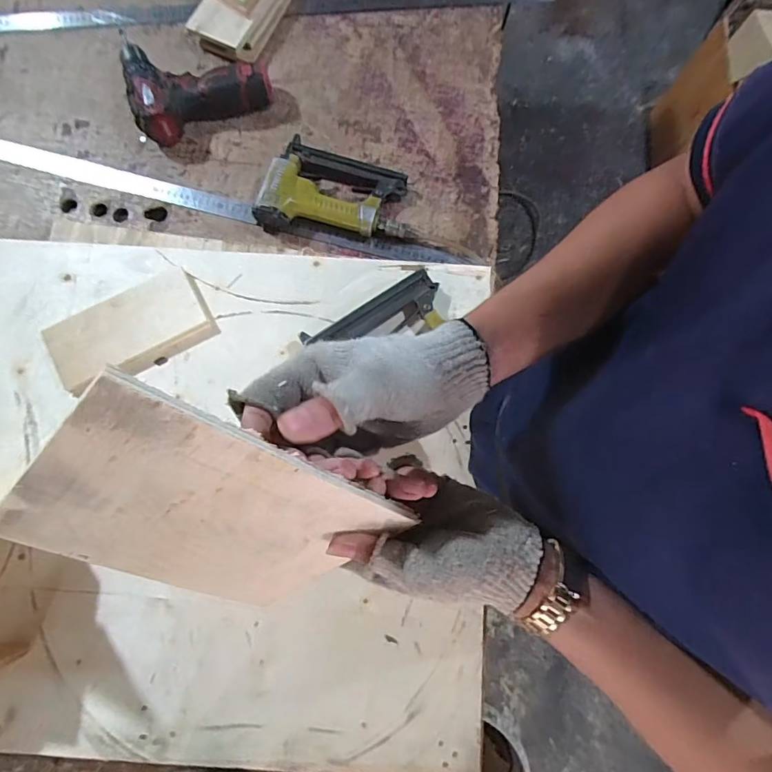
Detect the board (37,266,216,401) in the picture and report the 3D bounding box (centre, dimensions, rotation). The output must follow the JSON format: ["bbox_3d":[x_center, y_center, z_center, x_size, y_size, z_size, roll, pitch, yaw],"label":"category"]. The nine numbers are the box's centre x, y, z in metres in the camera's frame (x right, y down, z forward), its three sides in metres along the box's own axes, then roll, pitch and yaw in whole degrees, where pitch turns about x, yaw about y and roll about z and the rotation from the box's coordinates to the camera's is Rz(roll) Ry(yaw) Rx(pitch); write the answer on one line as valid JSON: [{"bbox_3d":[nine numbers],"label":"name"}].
[{"bbox_3d":[-0.342,-0.072,0.634,0.204,0.021,0.104,-28,82,-5],"label":"board"}]

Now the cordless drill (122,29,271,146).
[{"bbox_3d":[-0.291,-0.480,0.725,0.204,0.056,0.178,-18,81,-4],"label":"cordless drill"}]

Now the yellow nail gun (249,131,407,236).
[{"bbox_3d":[-0.074,-0.274,0.692,0.199,0.042,0.137,18,80,2],"label":"yellow nail gun"}]

